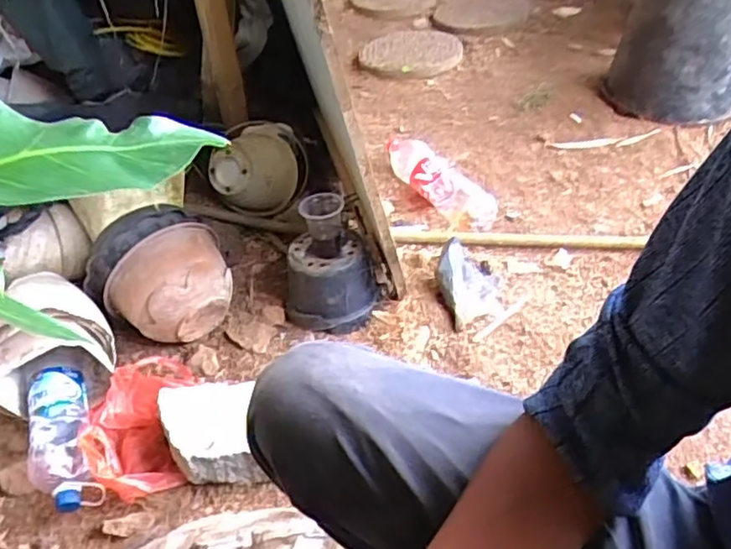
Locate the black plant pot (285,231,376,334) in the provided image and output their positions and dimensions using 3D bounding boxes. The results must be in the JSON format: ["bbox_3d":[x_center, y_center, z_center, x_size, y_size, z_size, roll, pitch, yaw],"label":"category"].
[{"bbox_3d":[-0.064,0.011,1.078,0.158,0.126,0.127,-5,39,1],"label":"black plant pot"}]

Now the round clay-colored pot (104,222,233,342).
[{"bbox_3d":[-0.321,0.029,1.045,0.199,0.188,0.122,-24,43,-21],"label":"round clay-colored pot"}]

